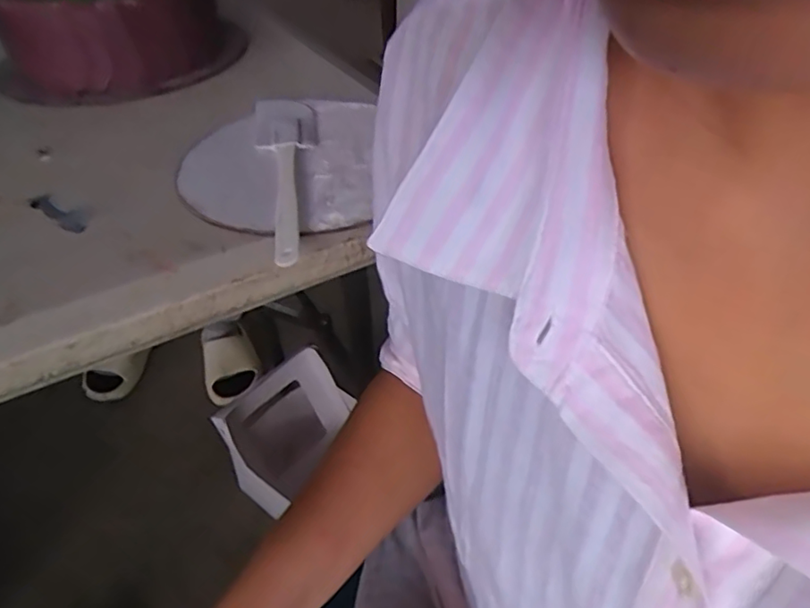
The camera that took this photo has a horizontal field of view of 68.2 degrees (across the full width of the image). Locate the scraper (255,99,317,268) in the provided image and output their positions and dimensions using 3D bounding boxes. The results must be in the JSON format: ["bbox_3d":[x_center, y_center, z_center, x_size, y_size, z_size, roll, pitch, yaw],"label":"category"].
[{"bbox_3d":[-0.081,-0.098,0.424,0.044,0.009,0.228,-9,42,-7],"label":"scraper"}]

